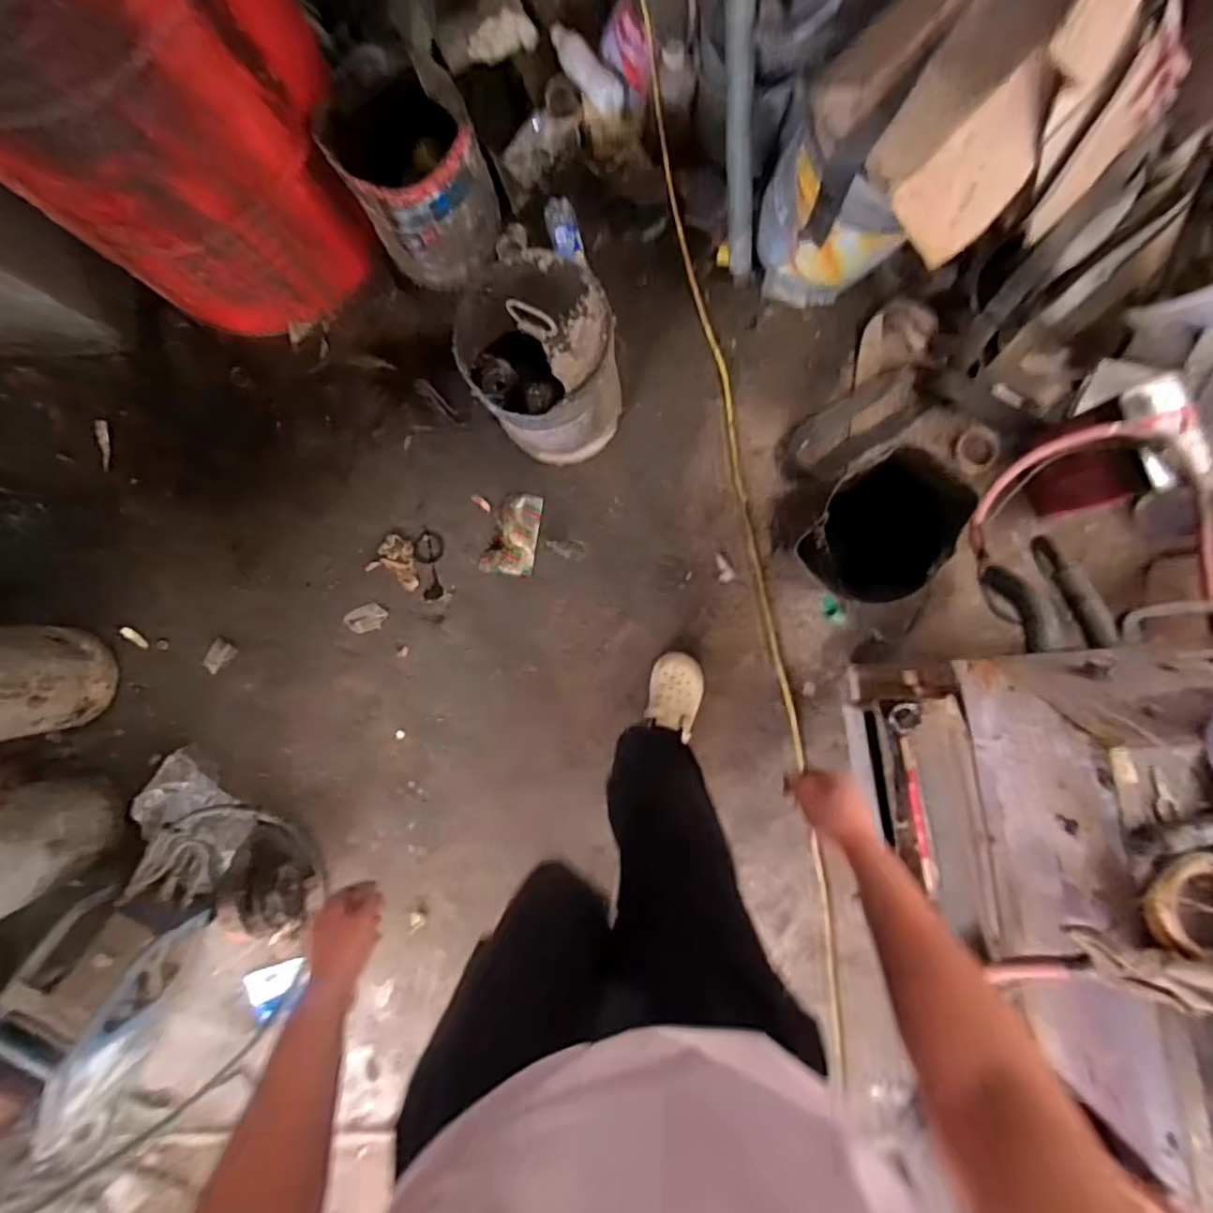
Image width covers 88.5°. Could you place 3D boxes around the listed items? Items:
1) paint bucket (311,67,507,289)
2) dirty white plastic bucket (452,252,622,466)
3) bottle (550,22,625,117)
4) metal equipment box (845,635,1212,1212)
[{"bbox_3d":[-0.341,-0.787,1.161,0.238,0.285,0.254,0,88,2],"label":"paint bucket"},{"bbox_3d":[-0.108,-0.425,1.159,0.250,0.349,0.267,0,88,2],"label":"dirty white plastic bucket"},{"bbox_3d":[-0.045,-1.065,1.222,0.063,0.054,0.201,-42,87,0],"label":"bottle"},{"bbox_3d":[0.676,0.295,0.709,0.526,0.440,0.517,-12,88,2],"label":"metal equipment box"}]

